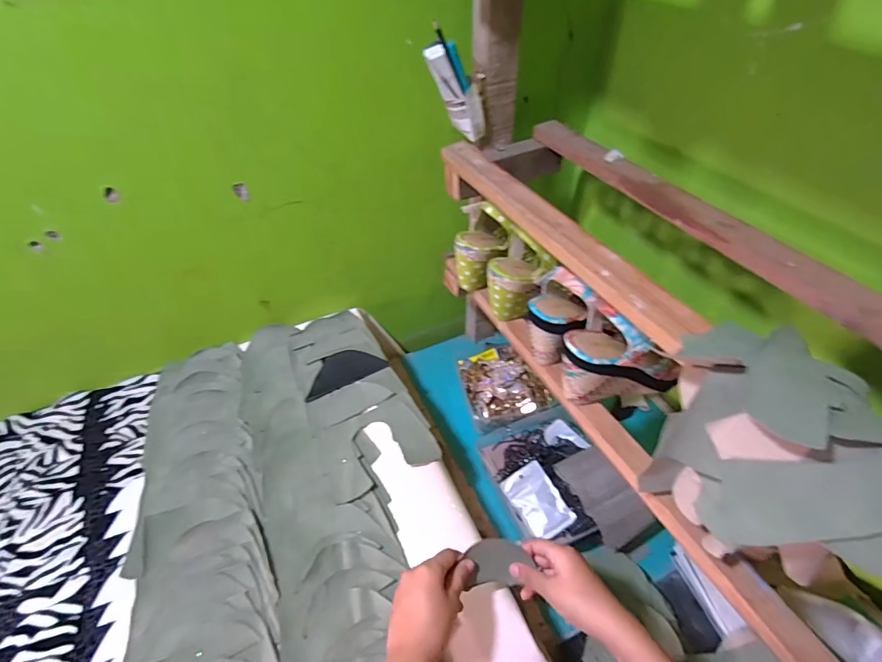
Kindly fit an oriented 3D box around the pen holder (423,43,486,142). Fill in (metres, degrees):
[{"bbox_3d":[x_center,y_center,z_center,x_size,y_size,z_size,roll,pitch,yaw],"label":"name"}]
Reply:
[{"bbox_3d":[0.024,-0.333,0.629,0.050,0.141,0.036,-39,49,7],"label":"pen holder"}]

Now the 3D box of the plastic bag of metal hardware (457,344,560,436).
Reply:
[{"bbox_3d":[0.108,0.099,0.823,0.139,0.060,0.159,-14,46,-14],"label":"plastic bag of metal hardware"}]

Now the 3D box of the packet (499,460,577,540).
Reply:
[{"bbox_3d":[0.139,0.244,0.648,0.066,0.004,0.098,-28,61,-13],"label":"packet"}]

